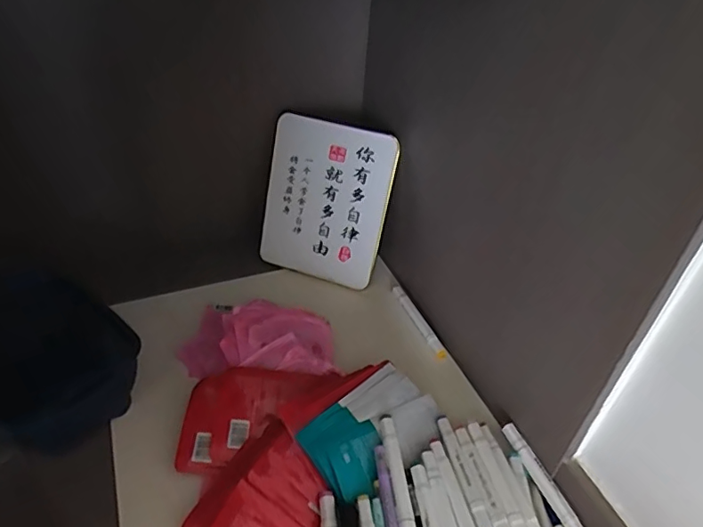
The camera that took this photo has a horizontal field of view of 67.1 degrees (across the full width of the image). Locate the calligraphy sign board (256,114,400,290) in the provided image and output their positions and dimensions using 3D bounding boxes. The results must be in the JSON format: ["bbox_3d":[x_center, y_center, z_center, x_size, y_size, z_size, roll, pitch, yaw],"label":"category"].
[{"bbox_3d":[-0.037,-0.090,0.815,0.183,0.244,0.017,16,23,11],"label":"calligraphy sign board"}]

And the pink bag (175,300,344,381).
[{"bbox_3d":[-0.130,0.100,0.725,0.203,0.057,0.153,-3,40,-10],"label":"pink bag"}]

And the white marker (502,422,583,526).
[{"bbox_3d":[0.217,0.245,0.594,0.018,0.019,0.143,-13,43,-21],"label":"white marker"}]

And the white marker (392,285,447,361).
[{"bbox_3d":[0.099,0.085,0.792,0.017,0.015,0.144,-14,43,-21],"label":"white marker"}]

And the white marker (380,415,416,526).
[{"bbox_3d":[0.049,0.227,0.549,0.020,0.014,0.148,-2,40,-8],"label":"white marker"}]

